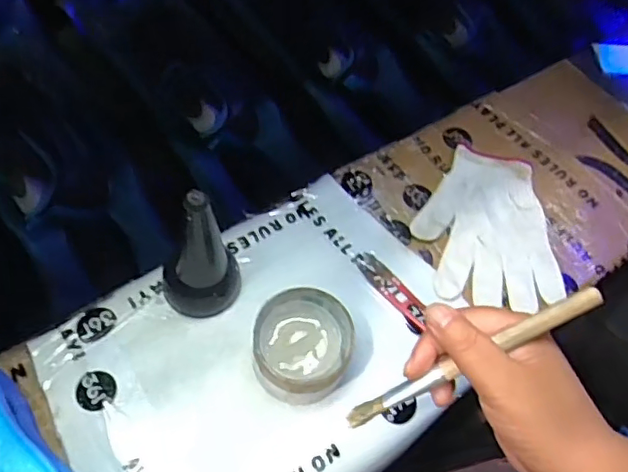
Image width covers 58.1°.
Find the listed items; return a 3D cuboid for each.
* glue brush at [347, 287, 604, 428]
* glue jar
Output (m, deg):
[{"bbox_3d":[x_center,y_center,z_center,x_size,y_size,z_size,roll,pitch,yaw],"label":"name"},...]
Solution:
[{"bbox_3d":[0.085,0.069,0.315,0.153,0.012,0.012,-31,57,15],"label":"glue brush"},{"bbox_3d":[-0.010,0.093,0.474,0.080,0.051,0.083,3,59,-5],"label":"glue jar"}]

